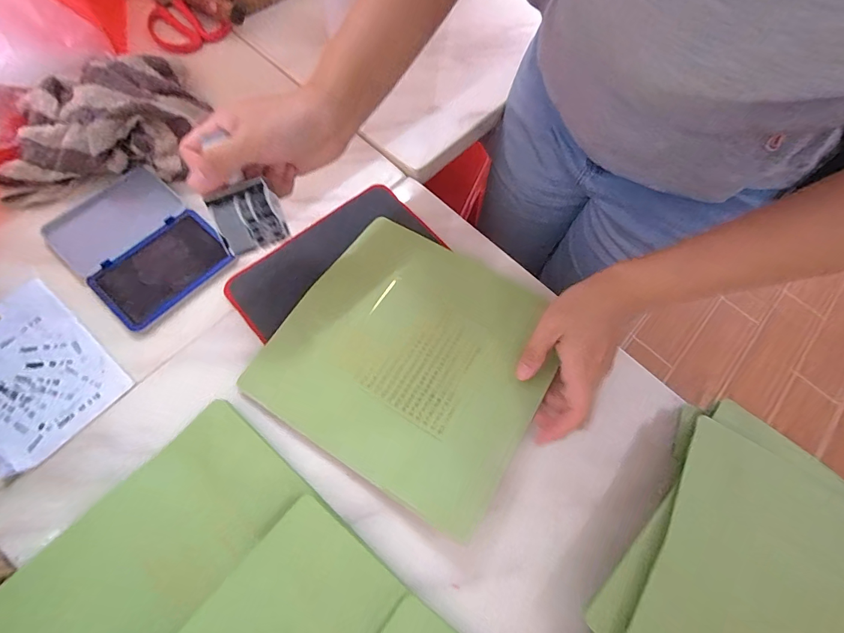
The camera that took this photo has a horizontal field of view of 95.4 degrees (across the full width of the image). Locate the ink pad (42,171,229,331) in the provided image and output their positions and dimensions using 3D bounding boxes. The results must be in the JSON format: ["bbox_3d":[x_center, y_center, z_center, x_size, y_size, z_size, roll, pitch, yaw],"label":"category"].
[{"bbox_3d":[-0.289,-0.076,0.390,0.162,0.011,0.120,40,70,11],"label":"ink pad"}]

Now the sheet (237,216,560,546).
[{"bbox_3d":[-0.008,0.031,0.356,0.234,0.015,0.224,31,69,10],"label":"sheet"}]

